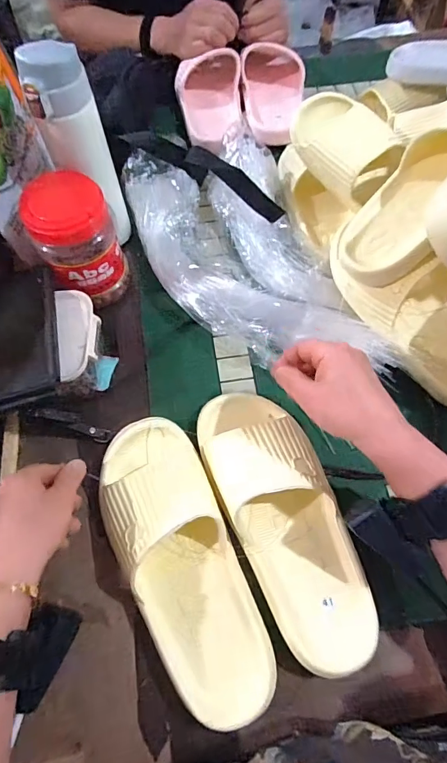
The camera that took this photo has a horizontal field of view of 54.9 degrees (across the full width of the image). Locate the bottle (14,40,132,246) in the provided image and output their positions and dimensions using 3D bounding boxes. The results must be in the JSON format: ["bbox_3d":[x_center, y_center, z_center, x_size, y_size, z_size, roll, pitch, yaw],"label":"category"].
[{"bbox_3d":[-0.155,-0.247,0.477,0.060,0.200,0.059,5,65,3],"label":"bottle"}]

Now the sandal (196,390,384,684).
[{"bbox_3d":[0.056,0.122,0.399,0.098,0.064,0.259,-20,66,-9],"label":"sandal"}]

